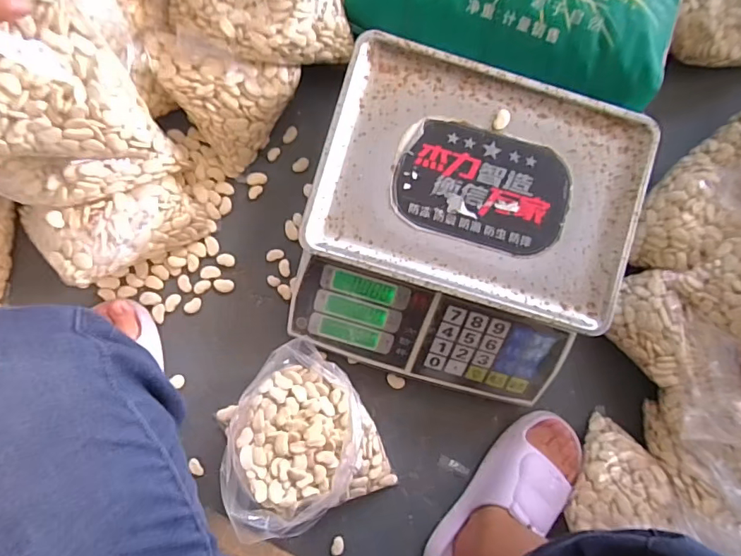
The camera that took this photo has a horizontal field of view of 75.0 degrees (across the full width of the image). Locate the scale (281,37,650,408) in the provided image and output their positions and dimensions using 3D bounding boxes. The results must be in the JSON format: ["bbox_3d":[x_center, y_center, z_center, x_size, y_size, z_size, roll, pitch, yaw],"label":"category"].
[{"bbox_3d":[0.100,-0.051,0.544,0.337,0.124,0.347,0,86,-4],"label":"scale"}]

